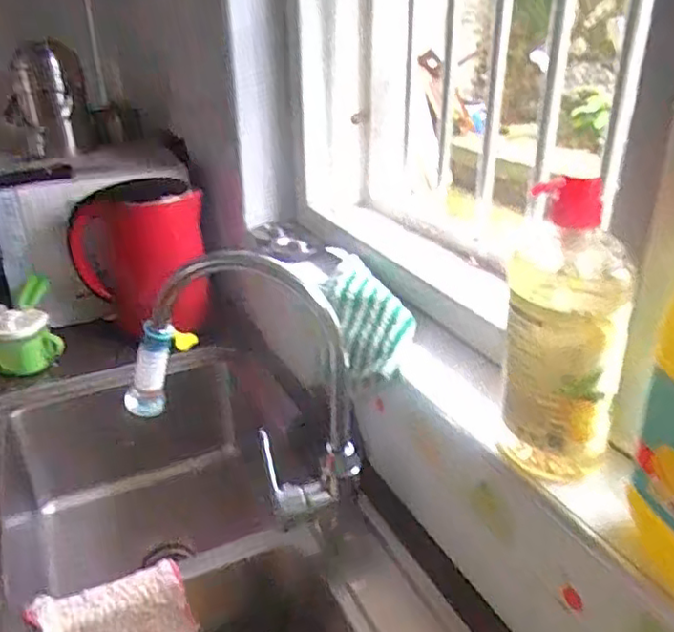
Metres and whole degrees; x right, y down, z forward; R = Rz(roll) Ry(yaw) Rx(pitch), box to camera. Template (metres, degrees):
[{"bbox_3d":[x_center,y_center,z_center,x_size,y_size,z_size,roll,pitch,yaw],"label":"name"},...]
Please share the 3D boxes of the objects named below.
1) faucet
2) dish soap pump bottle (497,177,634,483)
[{"bbox_3d":[-0.096,0.068,0.639,0.234,0.276,0.125,-8,27,-14],"label":"faucet"},{"bbox_3d":[0.180,0.014,0.500,0.078,0.244,0.096,5,27,11],"label":"dish soap pump bottle"}]

